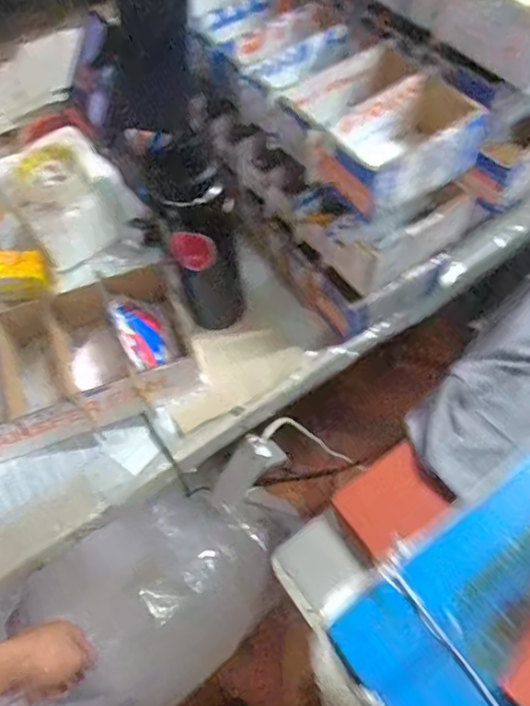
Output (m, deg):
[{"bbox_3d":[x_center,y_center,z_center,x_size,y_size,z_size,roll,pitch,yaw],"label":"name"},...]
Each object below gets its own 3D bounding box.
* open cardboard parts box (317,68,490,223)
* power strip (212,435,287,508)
[{"bbox_3d":[0.147,-0.226,0.609,0.166,0.077,0.102,-33,62,-16],"label":"open cardboard parts box"},{"bbox_3d":[-0.027,0.166,0.773,0.043,0.053,0.114,46,108,26],"label":"power strip"}]

